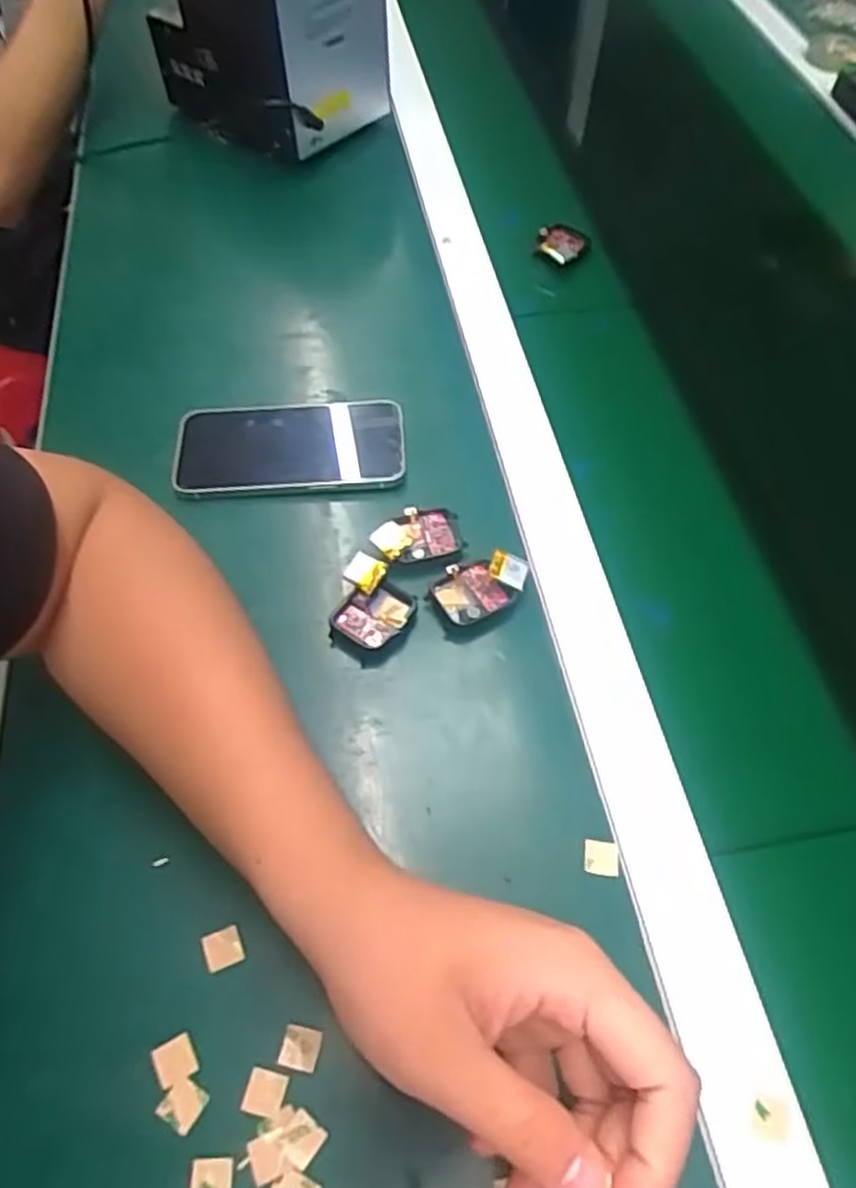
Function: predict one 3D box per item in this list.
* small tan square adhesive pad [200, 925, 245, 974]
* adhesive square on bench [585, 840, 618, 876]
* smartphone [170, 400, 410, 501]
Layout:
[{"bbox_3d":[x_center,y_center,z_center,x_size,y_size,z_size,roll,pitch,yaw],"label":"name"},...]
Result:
[{"bbox_3d":[-0.091,0.158,0.340,0.017,0.004,0.016,-19,58,-11],"label":"small tan square adhesive pad"},{"bbox_3d":[0.082,0.124,0.361,0.016,0.004,0.015,6,57,6],"label":"adhesive square on bench"},{"bbox_3d":[-0.090,-0.096,0.499,0.147,0.010,0.072,-5,58,0],"label":"smartphone"}]

